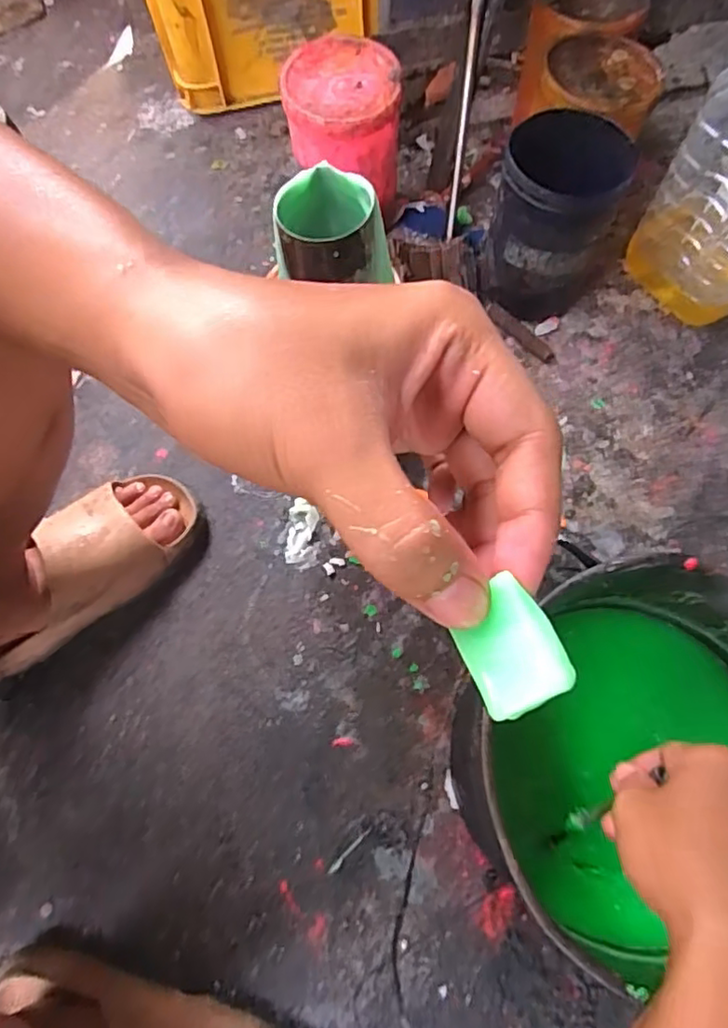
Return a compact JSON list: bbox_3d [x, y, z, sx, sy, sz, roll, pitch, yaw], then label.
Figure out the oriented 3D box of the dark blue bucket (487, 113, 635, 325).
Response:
[{"bbox_3d":[0.218,-0.332,0.697,0.121,0.188,0.135,23,69,11],"label":"dark blue bucket"}]

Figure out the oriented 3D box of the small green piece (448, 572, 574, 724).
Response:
[{"bbox_3d":[0.036,0.034,0.153,0.024,0.004,0.030,-32,67,16],"label":"small green piece"}]

